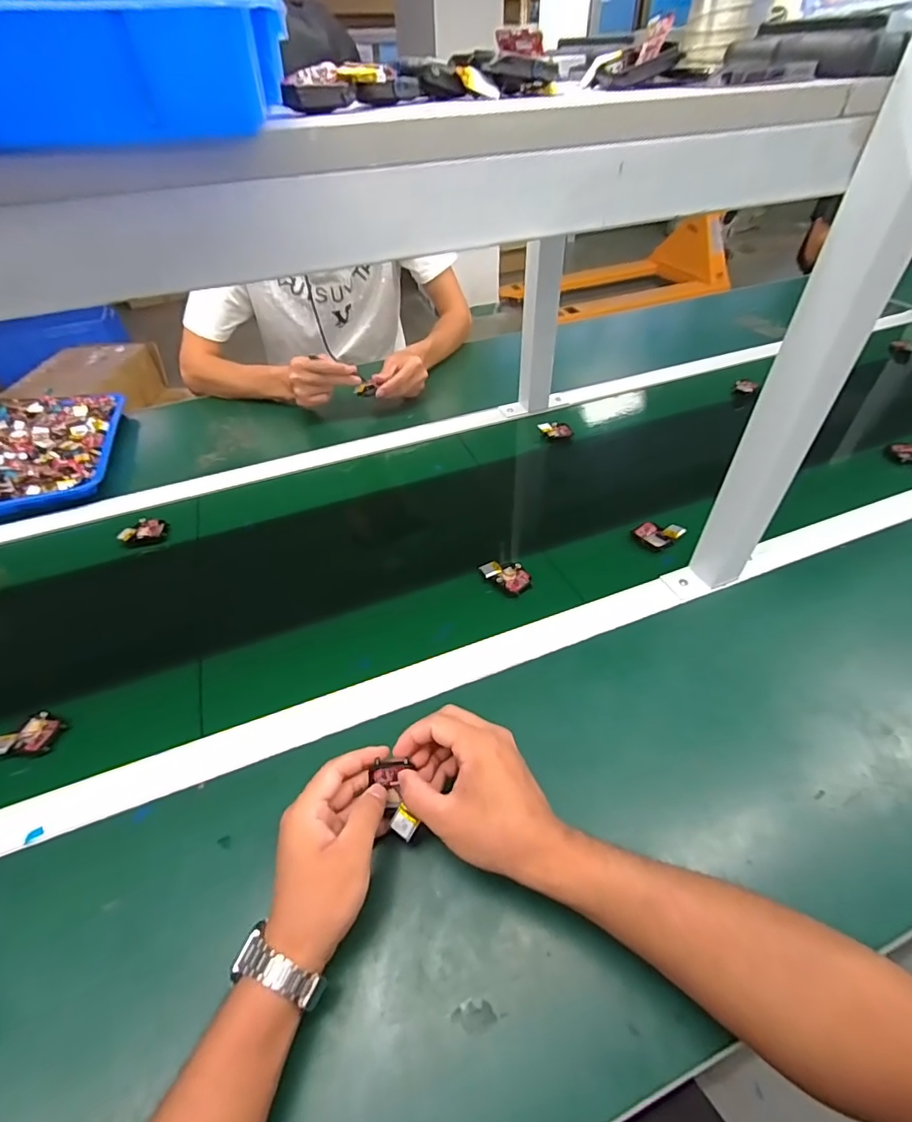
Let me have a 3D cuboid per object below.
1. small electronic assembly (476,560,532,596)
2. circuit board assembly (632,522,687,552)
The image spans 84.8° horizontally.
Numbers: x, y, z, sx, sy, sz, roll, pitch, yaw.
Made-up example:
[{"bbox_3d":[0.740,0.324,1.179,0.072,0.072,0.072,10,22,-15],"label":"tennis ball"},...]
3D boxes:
[{"bbox_3d":[0.060,0.016,0.585,0.060,0.018,0.035,30,55,30],"label":"small electronic assembly"},{"bbox_3d":[0.252,-0.035,0.622,0.046,0.017,0.045,-27,49,-19],"label":"circuit board assembly"}]

